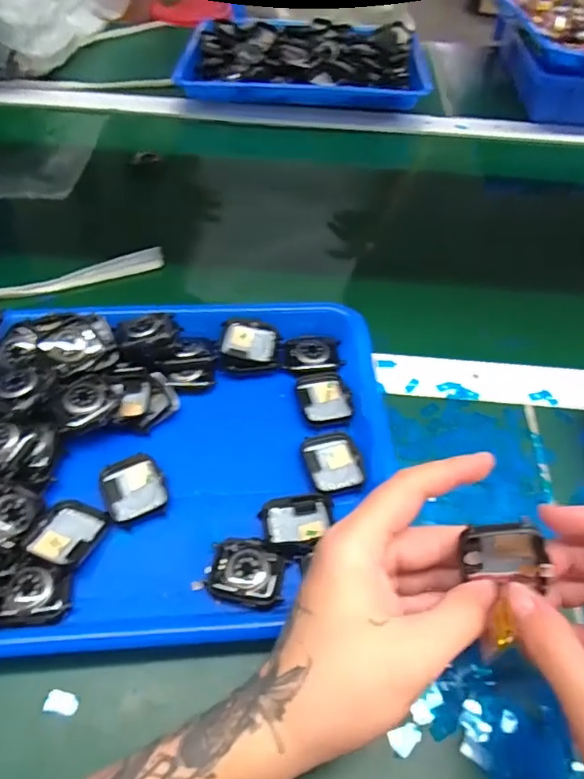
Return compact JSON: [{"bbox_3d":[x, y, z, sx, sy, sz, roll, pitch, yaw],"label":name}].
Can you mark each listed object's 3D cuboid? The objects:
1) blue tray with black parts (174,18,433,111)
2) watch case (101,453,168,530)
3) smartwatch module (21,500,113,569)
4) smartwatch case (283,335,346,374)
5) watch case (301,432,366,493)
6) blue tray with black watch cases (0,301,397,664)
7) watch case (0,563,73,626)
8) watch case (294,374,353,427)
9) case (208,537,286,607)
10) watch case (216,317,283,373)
[{"bbox_3d":[0.018,-0.455,0.745,0.316,0.047,0.189,4,52,1],"label":"blue tray with black parts"},{"bbox_3d":[-0.103,0.065,0.352,0.037,0.011,0.044,-19,56,-16],"label":"watch case"},{"bbox_3d":[-0.136,0.087,0.328,0.037,0.011,0.041,18,54,11],"label":"smartwatch module"},{"bbox_3d":[0.017,-0.028,0.433,0.046,0.008,0.033,-1,52,-3],"label":"smartwatch case"},{"bbox_3d":[0.028,0.049,0.368,0.037,0.007,0.043,-13,54,-12],"label":"watch case"},{"bbox_3d":[-0.101,0.037,0.359,0.332,0.042,0.247,-4,53,-5],"label":"blue tray with black watch cases"},{"bbox_3d":[-0.147,0.116,0.305,0.038,0.015,0.031,-3,53,-5],"label":"watch case"},{"bbox_3d":[0.024,0.007,0.407,0.038,0.005,0.048,-10,53,-10],"label":"watch case"},{"bbox_3d":[-0.026,0.109,0.321,0.043,0.011,0.036,11,53,6],"label":"case"},{"bbox_3d":[-0.033,-0.035,0.428,0.049,0.016,0.040,0,64,-4],"label":"watch case"}]

